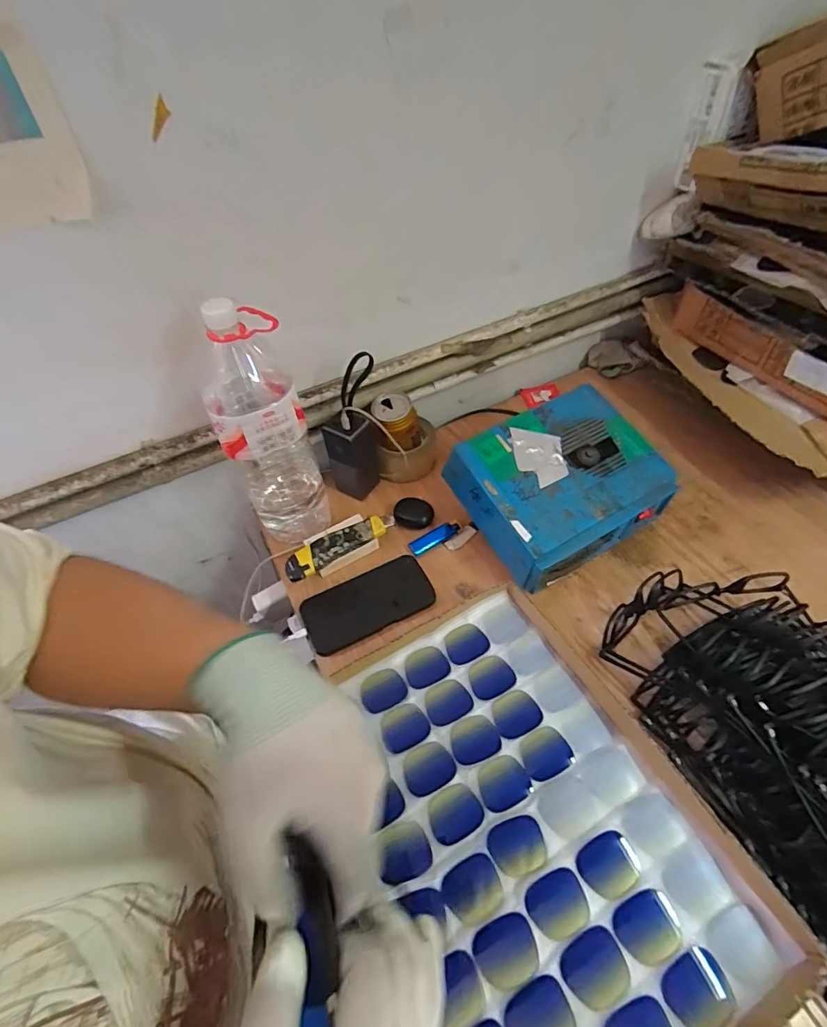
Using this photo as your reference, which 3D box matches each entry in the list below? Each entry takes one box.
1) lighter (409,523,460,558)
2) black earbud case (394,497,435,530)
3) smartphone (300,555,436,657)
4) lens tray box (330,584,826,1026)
[{"bbox_3d":[0.031,0.036,0.681,0.078,0.011,0.022,-28,54,-16],"label":"lighter"},{"bbox_3d":[0.001,0.002,0.702,0.055,0.025,0.048,-9,51,-2],"label":"black earbud case"},{"bbox_3d":[-0.059,0.116,0.623,0.166,0.010,0.084,-23,53,-13],"label":"smartphone"},{"bbox_3d":[0.097,0.285,0.450,0.284,0.043,0.398,-25,53,-14],"label":"lens tray box"}]

